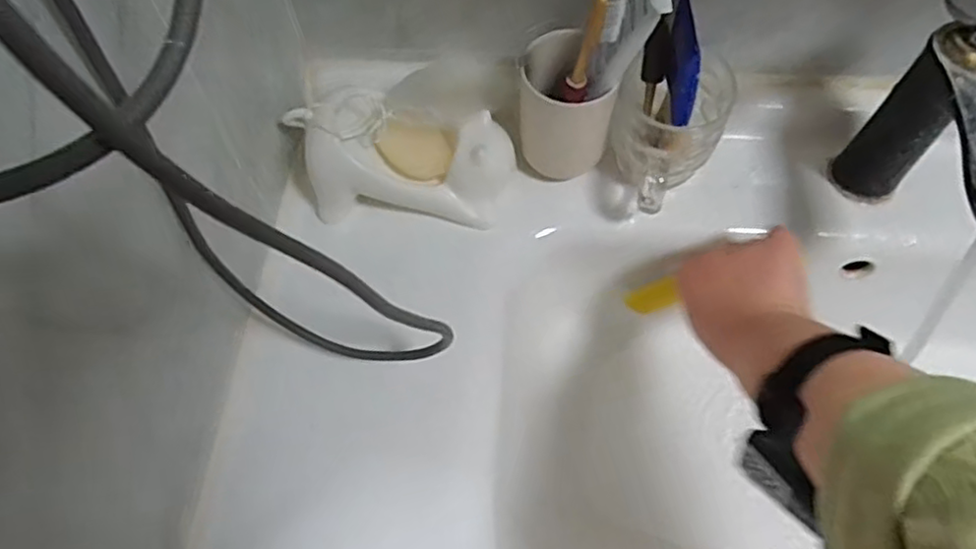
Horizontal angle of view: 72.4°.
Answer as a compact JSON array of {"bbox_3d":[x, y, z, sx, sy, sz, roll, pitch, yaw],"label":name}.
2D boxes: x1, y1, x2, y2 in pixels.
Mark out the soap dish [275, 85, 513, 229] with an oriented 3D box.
[{"bbox_3d":[-0.063,-0.091,0.504,0.156,0.072,0.075,3,63,3],"label":"soap dish"}]

